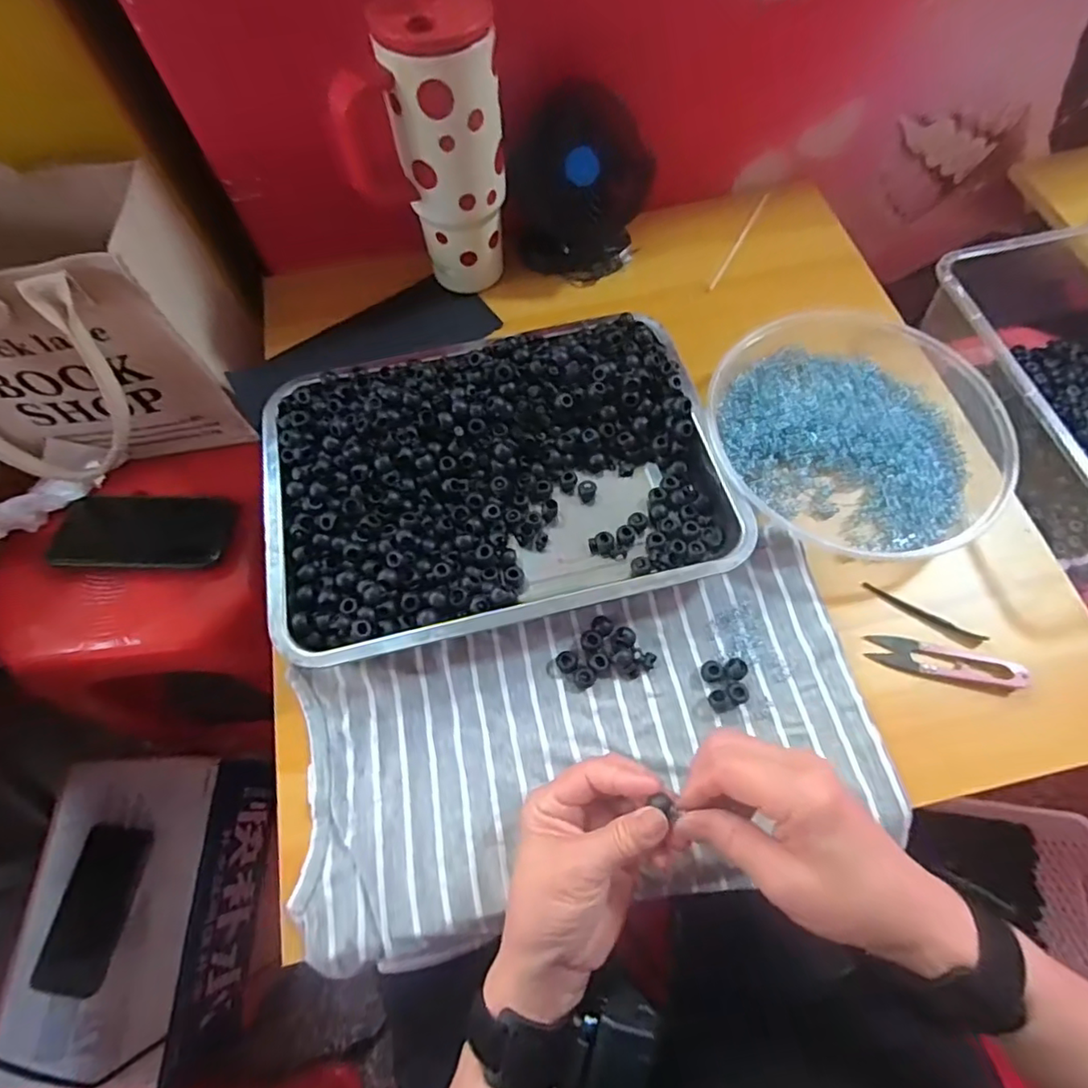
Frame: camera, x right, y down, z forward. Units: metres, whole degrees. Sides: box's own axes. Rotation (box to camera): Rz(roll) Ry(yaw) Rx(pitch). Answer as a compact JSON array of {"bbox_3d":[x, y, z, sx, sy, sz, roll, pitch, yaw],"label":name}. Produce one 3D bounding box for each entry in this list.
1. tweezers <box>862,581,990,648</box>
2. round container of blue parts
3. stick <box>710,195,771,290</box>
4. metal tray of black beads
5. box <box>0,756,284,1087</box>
[{"bbox_3d":[0.279,0.053,0.429,0.087,0.009,0.013,30,71,14],"label":"tweezers"},{"bbox_3d":[0.251,-0.098,0.474,0.228,0.038,0.216,-1,67,1],"label":"round container of blue parts"},{"bbox_3d":[0.204,-0.318,0.597,0.007,0.004,0.167,26,70,12],"label":"stick"},{"bbox_3d":[-0.039,-0.053,0.455,0.341,0.048,0.240,-13,67,-4],"label":"metal tray of black beads"},{"bbox_3d":[-0.485,0.442,0.708,0.201,0.139,0.330,-8,67,-2],"label":"box"}]

